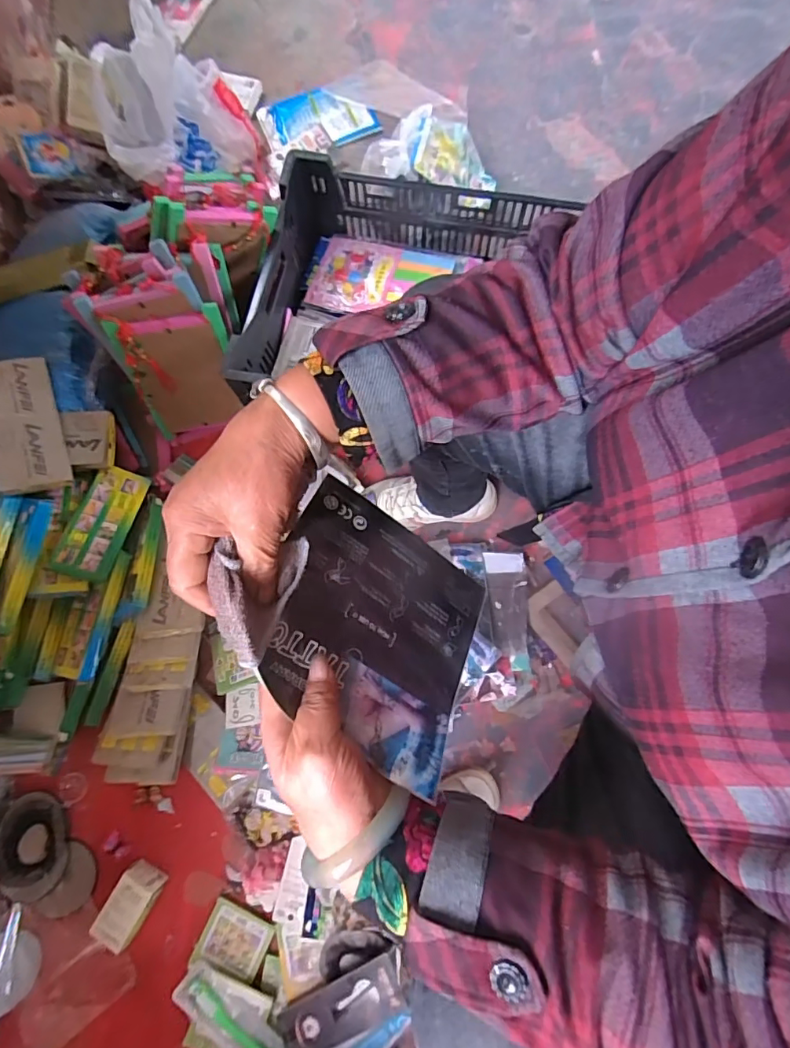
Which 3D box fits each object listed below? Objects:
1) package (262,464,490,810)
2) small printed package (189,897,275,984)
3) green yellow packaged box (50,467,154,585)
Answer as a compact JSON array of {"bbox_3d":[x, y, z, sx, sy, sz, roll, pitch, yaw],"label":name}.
[{"bbox_3d":[-0.013,0.064,0.342,0.156,0.016,0.162,37,53,-13],"label":"package"},{"bbox_3d":[-0.222,0.575,0.693,0.093,0.023,0.074,22,78,6],"label":"small printed package"},{"bbox_3d":[-0.421,-0.007,0.729,0.066,0.018,0.179,26,50,-26],"label":"green yellow packaged box"}]

